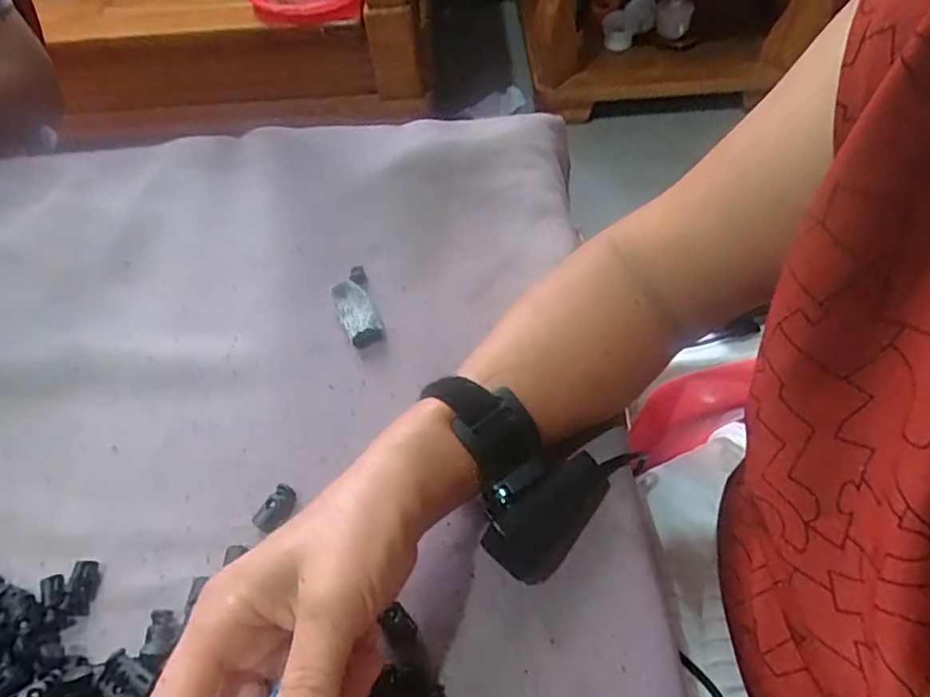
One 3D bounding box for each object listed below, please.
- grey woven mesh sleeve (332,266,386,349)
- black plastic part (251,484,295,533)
[{"bbox_3d":[-0.079,-0.031,0.435,0.027,0.012,0.072,-17,56,-9],"label":"grey woven mesh sleeve"},{"bbox_3d":[-0.108,0.093,0.349,0.018,0.007,0.028,27,60,20],"label":"black plastic part"}]

